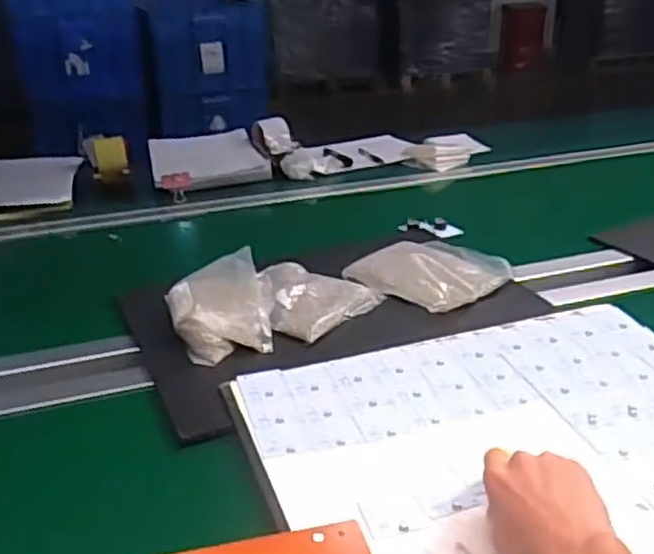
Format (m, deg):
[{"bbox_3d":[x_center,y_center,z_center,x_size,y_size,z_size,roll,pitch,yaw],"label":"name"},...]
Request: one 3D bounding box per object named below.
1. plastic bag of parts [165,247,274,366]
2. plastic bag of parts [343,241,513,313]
[{"bbox_3d":[-0.127,0.031,0.881,0.118,0.052,0.167,-4,25,-6],"label":"plastic bag of parts"},{"bbox_3d":[0.136,-0.016,0.986,0.182,0.028,0.179,-23,33,-38],"label":"plastic bag of parts"}]

